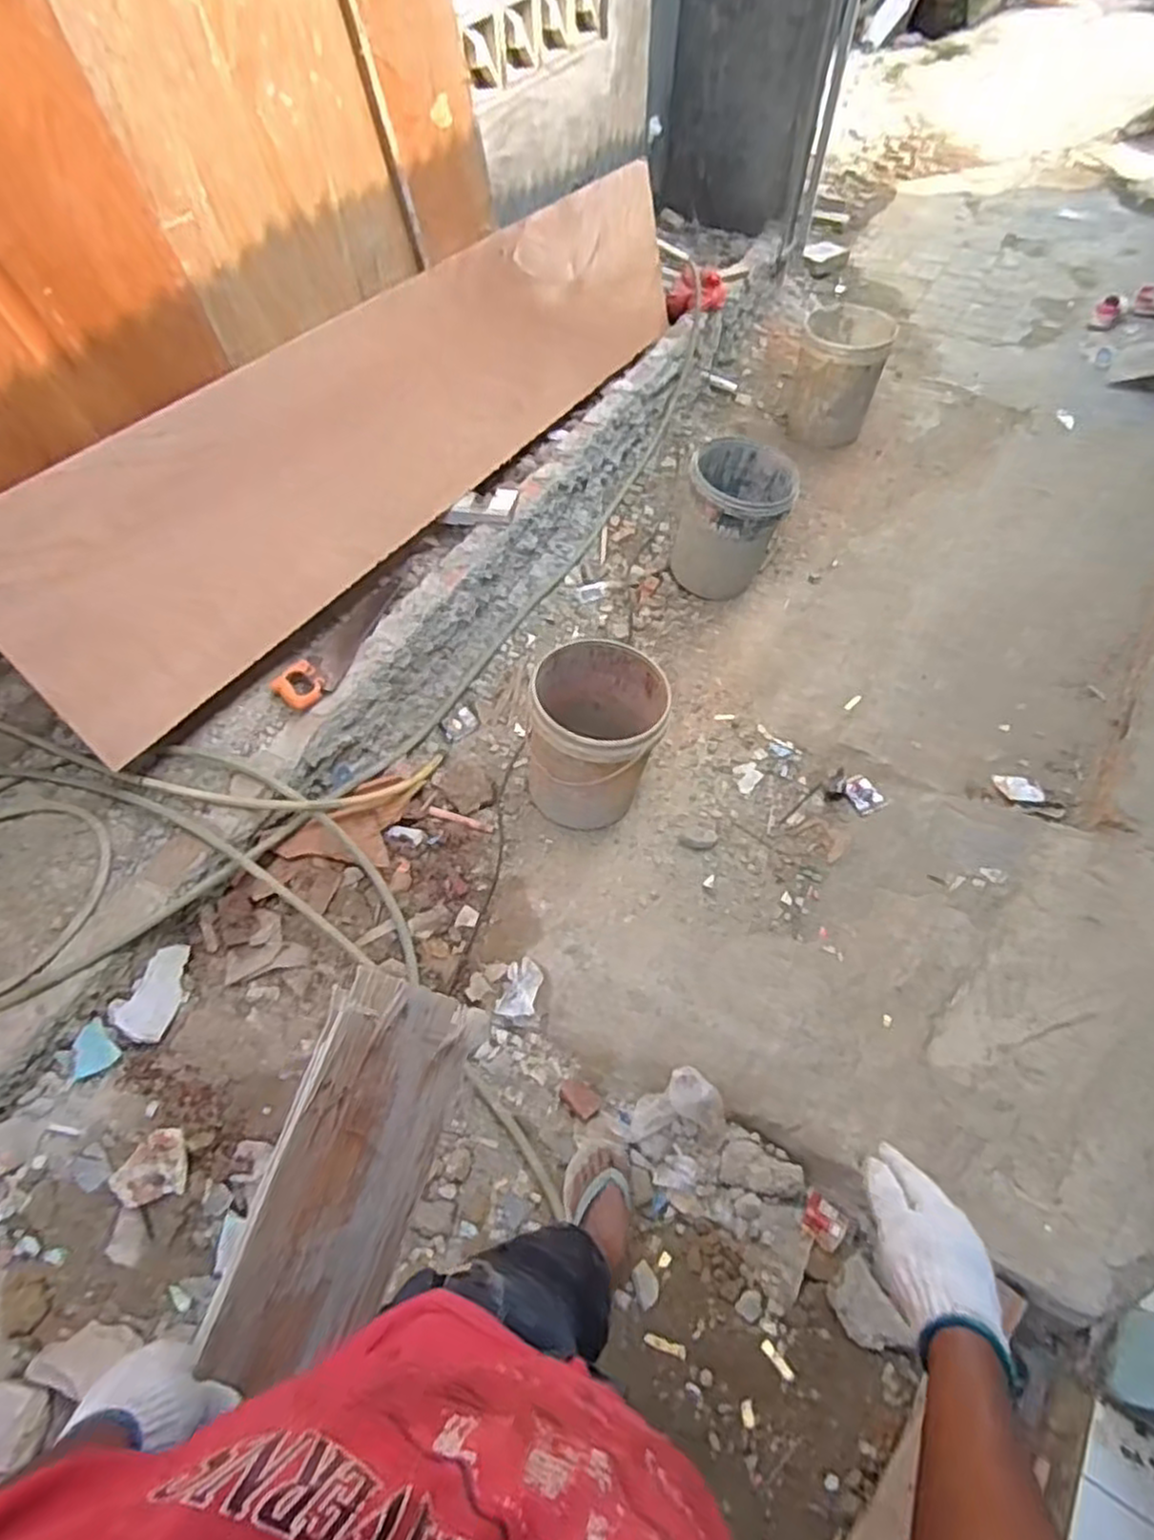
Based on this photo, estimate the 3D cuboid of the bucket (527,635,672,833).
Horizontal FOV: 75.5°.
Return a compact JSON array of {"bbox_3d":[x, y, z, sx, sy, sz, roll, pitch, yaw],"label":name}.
[{"bbox_3d":[0.046,-0.077,1.747,0.299,0.358,0.306,-1,57,2],"label":"bucket"}]

